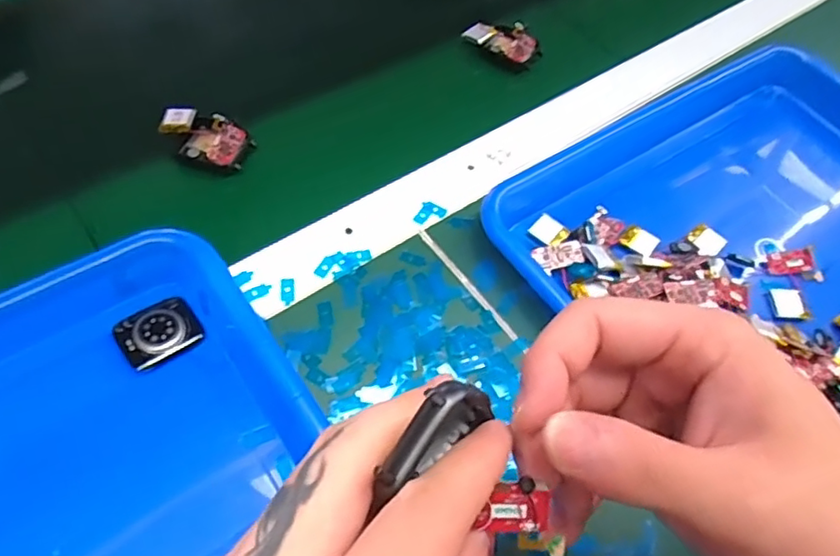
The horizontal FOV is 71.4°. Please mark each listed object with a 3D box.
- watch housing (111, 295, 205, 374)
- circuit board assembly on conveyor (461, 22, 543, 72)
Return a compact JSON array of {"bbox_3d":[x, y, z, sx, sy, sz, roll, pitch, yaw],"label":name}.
[{"bbox_3d":[-0.135,0.028,0.304,0.038,0.010,0.030,-29,80,-25],"label":"watch housing"},{"bbox_3d":[0.067,-0.189,0.467,0.058,0.013,0.037,32,71,7],"label":"circuit board assembly on conveyor"}]

